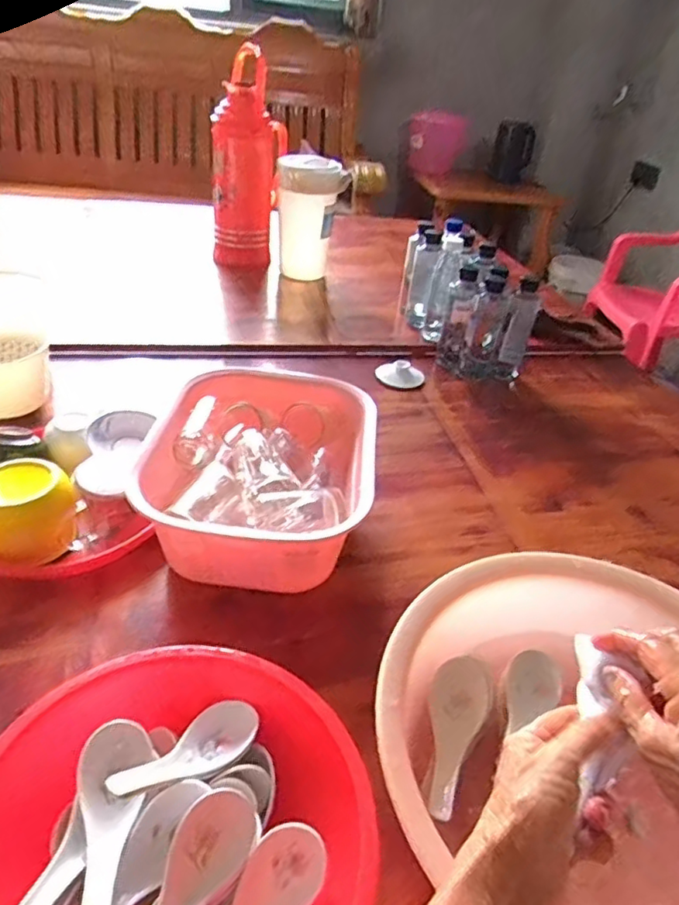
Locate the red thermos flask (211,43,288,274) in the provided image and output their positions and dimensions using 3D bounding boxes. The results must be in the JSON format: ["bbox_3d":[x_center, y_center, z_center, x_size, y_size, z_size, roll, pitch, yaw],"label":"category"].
[{"bbox_3d":[-0.196,-0.620,1.321,0.147,0.390,0.143,5,35,-2],"label":"red thermos flask"}]

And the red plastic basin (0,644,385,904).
[{"bbox_3d":[-0.111,0.253,0.387,0.242,0.075,0.242,4,35,-3],"label":"red plastic basin"}]

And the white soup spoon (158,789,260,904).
[{"bbox_3d":[-0.097,0.259,0.354,0.043,0.028,0.119,23,39,23],"label":"white soup spoon"}]

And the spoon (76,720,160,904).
[{"bbox_3d":[-0.146,0.235,0.378,0.044,0.027,0.121,0,36,-8],"label":"spoon"}]

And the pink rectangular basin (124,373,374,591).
[{"bbox_3d":[-0.085,0.026,0.678,0.242,0.122,0.273,3,35,-5],"label":"pink rectangular basin"}]

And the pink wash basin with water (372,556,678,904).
[{"bbox_3d":[0.180,0.221,0.439,0.293,0.111,0.312,4,35,-3],"label":"pink wash basin with water"}]

